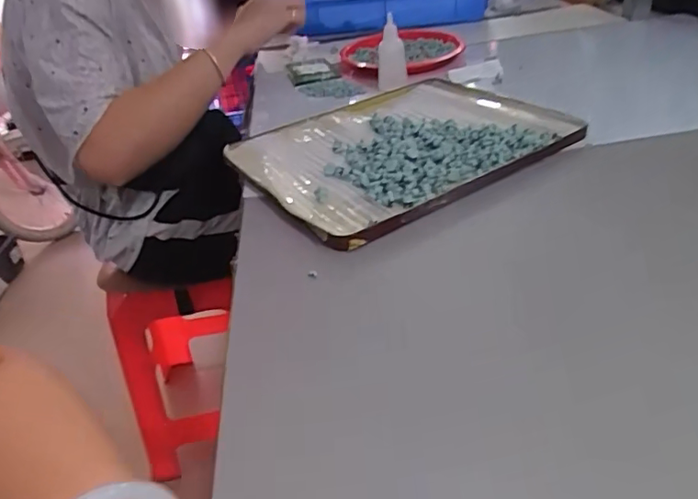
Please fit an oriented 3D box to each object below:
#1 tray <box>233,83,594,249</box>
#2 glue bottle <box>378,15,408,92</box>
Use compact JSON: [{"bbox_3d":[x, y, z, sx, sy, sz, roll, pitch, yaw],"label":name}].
[{"bbox_3d":[0.059,-0.113,0.564,0.323,0.026,0.239,-24,36,-24],"label":"tray"},{"bbox_3d":[0.052,-0.244,0.694,0.037,0.107,0.025,-4,61,6],"label":"glue bottle"}]

